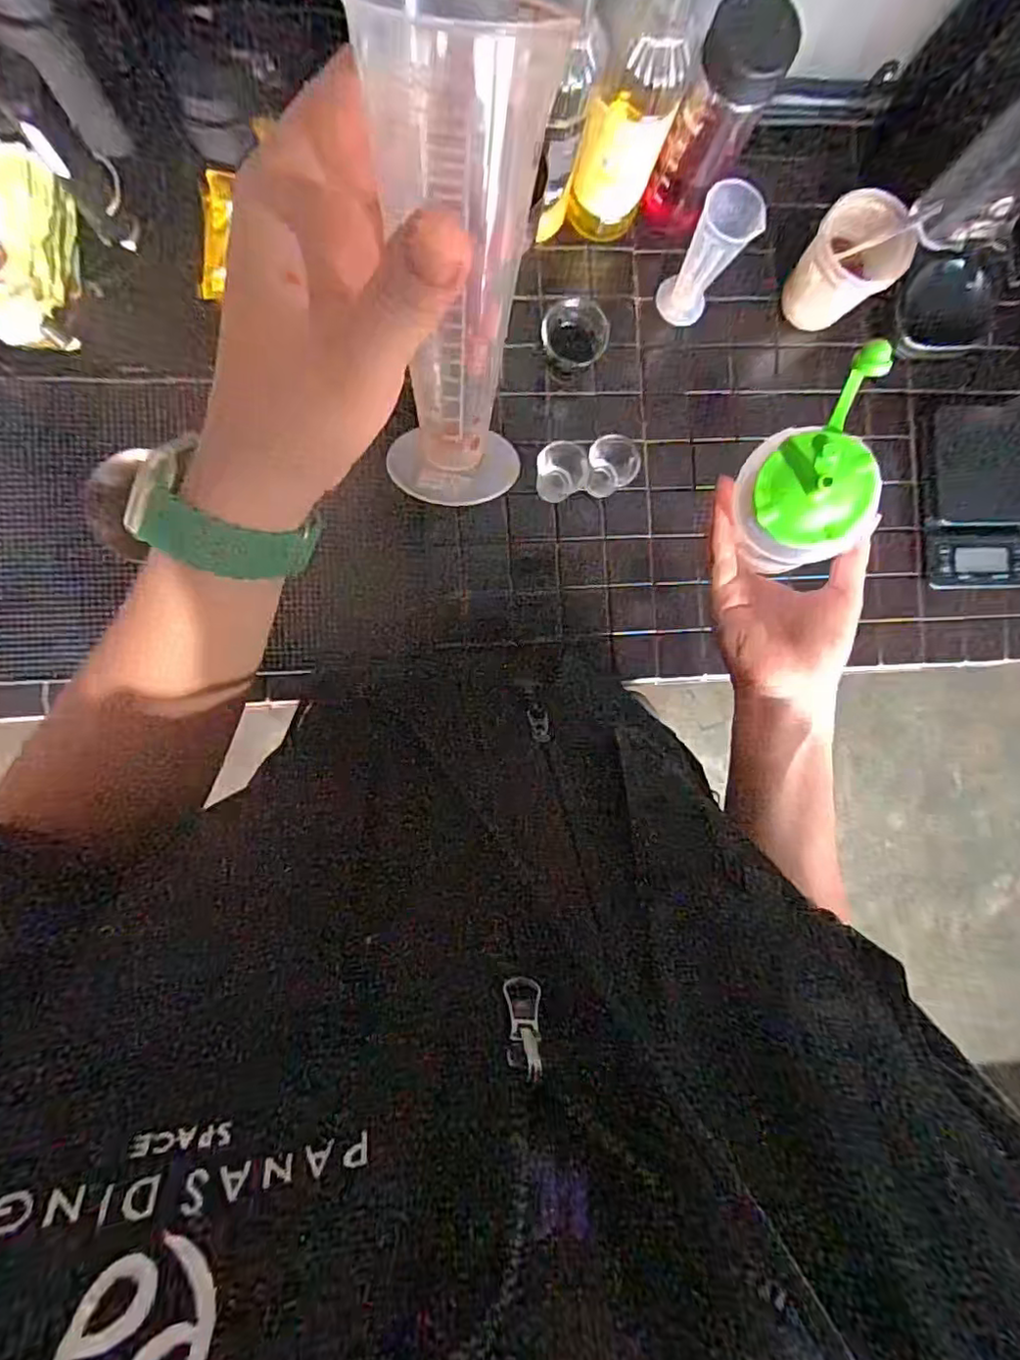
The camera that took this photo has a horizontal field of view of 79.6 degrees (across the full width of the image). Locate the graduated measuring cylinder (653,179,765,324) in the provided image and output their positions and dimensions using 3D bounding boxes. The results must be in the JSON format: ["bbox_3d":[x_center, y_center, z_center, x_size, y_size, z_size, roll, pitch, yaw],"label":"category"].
[{"bbox_3d":[0.188,-0.407,0.606,0.052,0.156,0.042,27,87,-6],"label":"graduated measuring cylinder"}]

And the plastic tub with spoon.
[{"bbox_3d":[0.336,-0.416,0.601,0.100,0.089,0.085,-43,94,-5],"label":"plastic tub with spoon"}]

